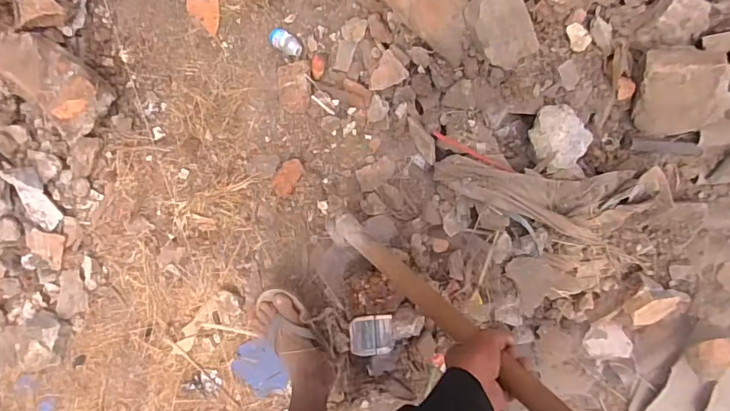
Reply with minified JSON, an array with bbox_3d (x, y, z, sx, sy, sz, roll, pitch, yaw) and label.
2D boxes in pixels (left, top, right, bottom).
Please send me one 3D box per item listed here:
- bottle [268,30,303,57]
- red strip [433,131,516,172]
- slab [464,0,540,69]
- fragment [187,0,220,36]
[{"bbox_3d":[-0.174,-0.359,1.066,0.084,0.033,0.041,32,96,3],"label":"bottle"},{"bbox_3d":[0.198,-0.094,0.876,0.163,0.019,0.012,27,95,4],"label":"red strip"},{"bbox_3d":[0.233,-0.304,0.830,0.103,0.043,0.136,-31,114,2],"label":"slab"},{"bbox_3d":[-0.375,-0.439,1.118,0.076,0.015,0.079,5,93,6],"label":"fragment"}]

